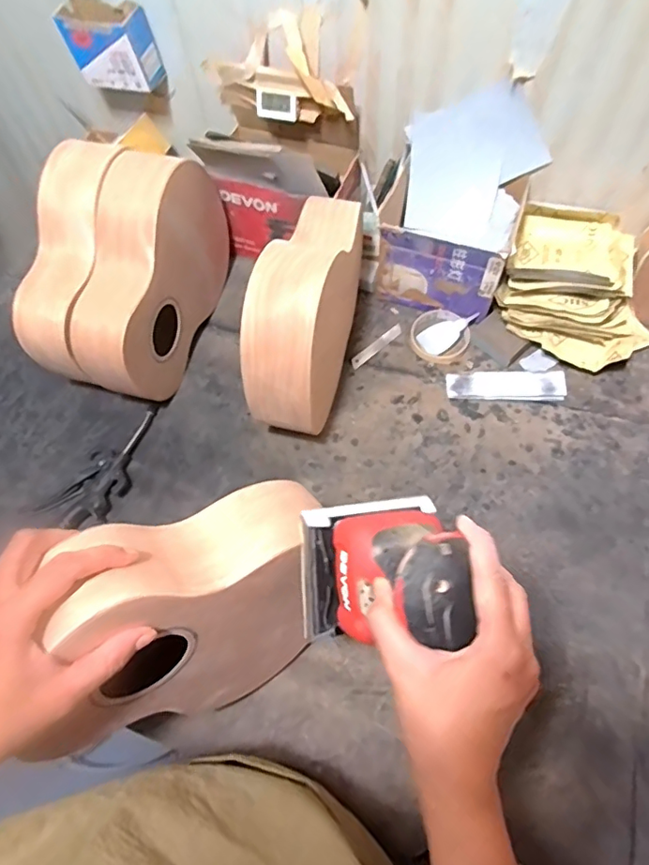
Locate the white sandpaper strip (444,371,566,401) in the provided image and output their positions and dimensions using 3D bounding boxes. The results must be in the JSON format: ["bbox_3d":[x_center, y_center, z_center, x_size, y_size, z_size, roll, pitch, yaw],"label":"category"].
[{"bbox_3d":[0.248,-0.066,0.715,0.154,0.011,0.044,2,65,4],"label":"white sandpaper strip"}]

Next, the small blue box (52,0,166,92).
[{"bbox_3d":[-0.286,-0.521,0.707,0.109,0.085,0.052,13,66,9],"label":"small blue box"}]

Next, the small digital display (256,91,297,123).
[{"bbox_3d":[-0.063,-0.430,0.690,0.054,0.033,0.009,10,66,8],"label":"small digital display"}]

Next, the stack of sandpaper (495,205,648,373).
[{"bbox_3d":[0.359,-0.196,0.722,0.218,0.099,0.200,19,67,12],"label":"stack of sandpaper"}]

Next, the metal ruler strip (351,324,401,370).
[{"bbox_3d":[0.076,-0.127,0.768,0.099,0.004,0.018,-39,68,-14],"label":"metal ruler strip"}]

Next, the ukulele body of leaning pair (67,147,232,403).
[{"bbox_3d":[-0.222,-0.191,0.677,0.085,0.232,0.287,12,66,9],"label":"ukulele body of leaning pair"}]

